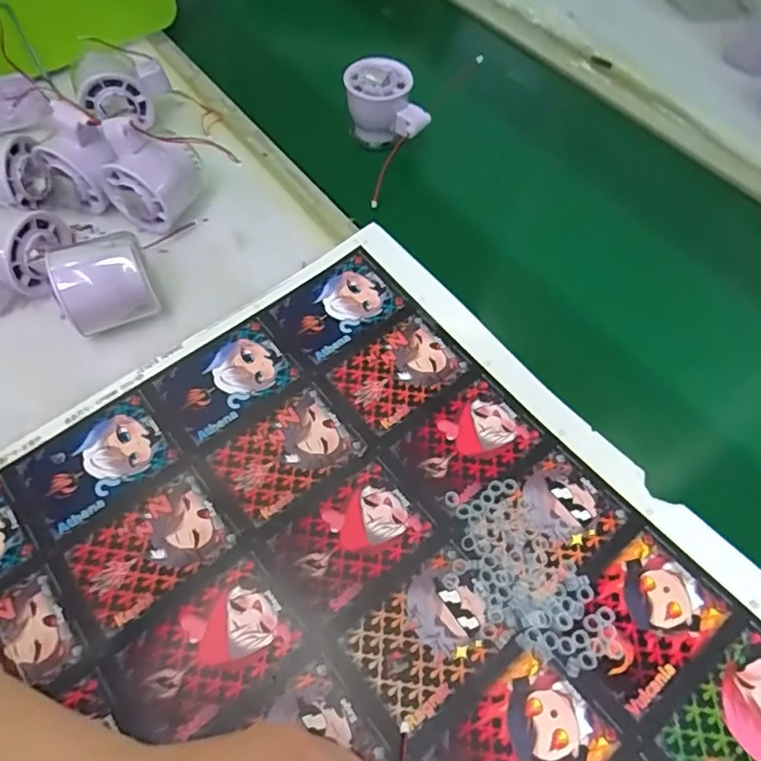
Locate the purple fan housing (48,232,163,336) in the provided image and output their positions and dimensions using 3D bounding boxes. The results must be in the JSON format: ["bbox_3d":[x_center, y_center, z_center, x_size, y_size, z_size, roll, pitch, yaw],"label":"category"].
[{"bbox_3d":[-0.184,-0.063,0.377,0.058,0.049,0.048,-26,63,-15],"label":"purple fan housing"}]

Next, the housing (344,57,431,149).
[{"bbox_3d":[0.005,-0.249,0.507,0.070,0.063,0.052,-3,59,-2],"label":"housing"}]

